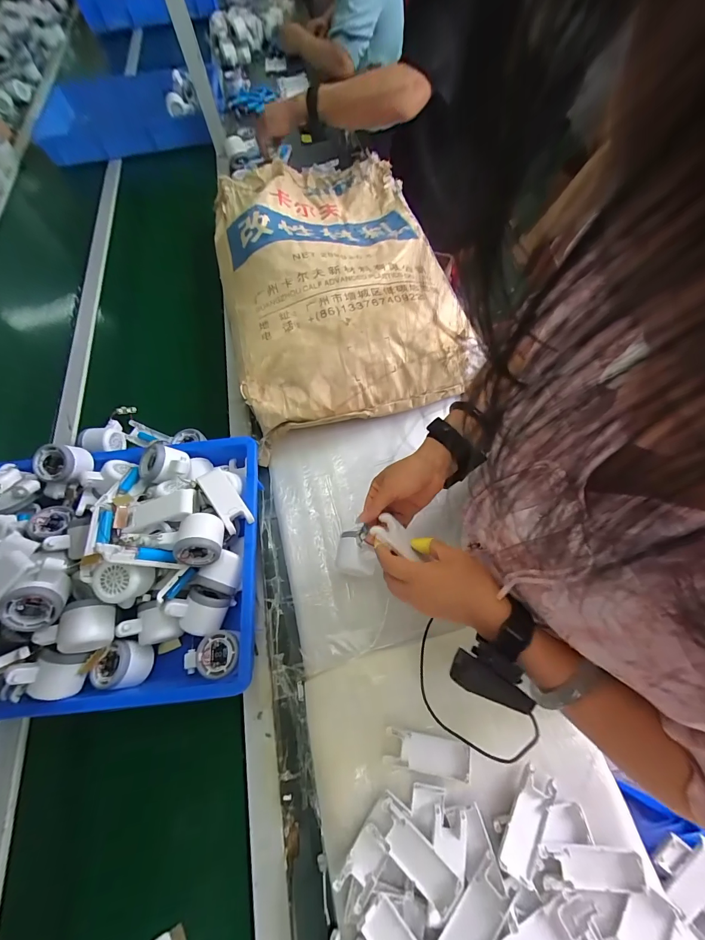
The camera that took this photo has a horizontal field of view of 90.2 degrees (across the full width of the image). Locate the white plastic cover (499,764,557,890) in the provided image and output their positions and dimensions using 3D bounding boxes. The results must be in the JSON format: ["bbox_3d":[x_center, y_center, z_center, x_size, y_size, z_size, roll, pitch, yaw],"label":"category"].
[{"bbox_3d":[0.200,0.401,0.398,0.038,0.014,0.098,28,70,15],"label":"white plastic cover"}]

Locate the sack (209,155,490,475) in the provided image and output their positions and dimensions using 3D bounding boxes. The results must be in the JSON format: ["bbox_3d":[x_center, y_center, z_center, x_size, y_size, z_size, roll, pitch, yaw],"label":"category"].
[{"bbox_3d":[-0.048,-0.442,0.746,0.447,0.112,0.742,-14,66,-4],"label":"sack"}]

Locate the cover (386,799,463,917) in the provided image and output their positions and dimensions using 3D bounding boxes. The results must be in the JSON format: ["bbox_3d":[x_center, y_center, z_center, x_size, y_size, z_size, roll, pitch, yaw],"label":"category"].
[{"bbox_3d":[0.073,0.427,0.390,0.096,0.020,0.039,39,73,18],"label":"cover"}]

